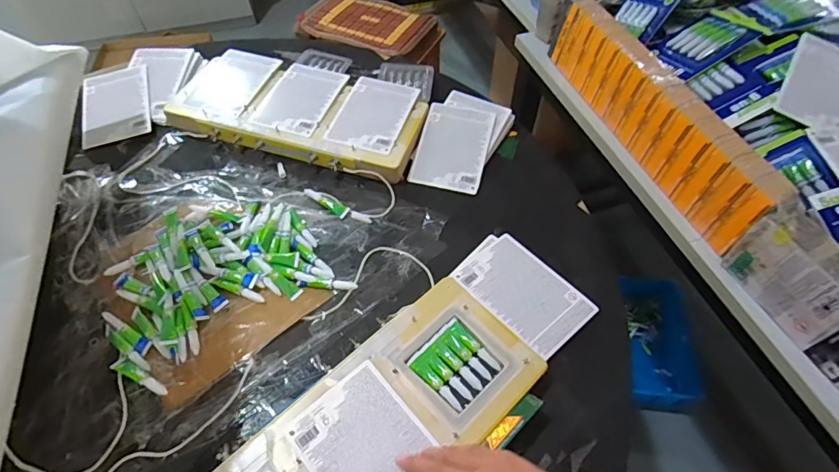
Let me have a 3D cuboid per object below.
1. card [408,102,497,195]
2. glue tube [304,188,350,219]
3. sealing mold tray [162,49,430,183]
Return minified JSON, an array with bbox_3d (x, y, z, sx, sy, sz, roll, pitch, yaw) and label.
[{"bbox_3d":[0.058,-0.154,0.776,0.115,0.009,0.170,13,66,9],"label":"card"},{"bbox_3d":[-0.143,-0.054,0.715,0.083,0.009,0.022,30,60,21],"label":"glue tube"},{"bbox_3d":[-0.207,-0.221,0.805,0.426,0.044,0.206,15,56,11],"label":"sealing mold tray"}]

